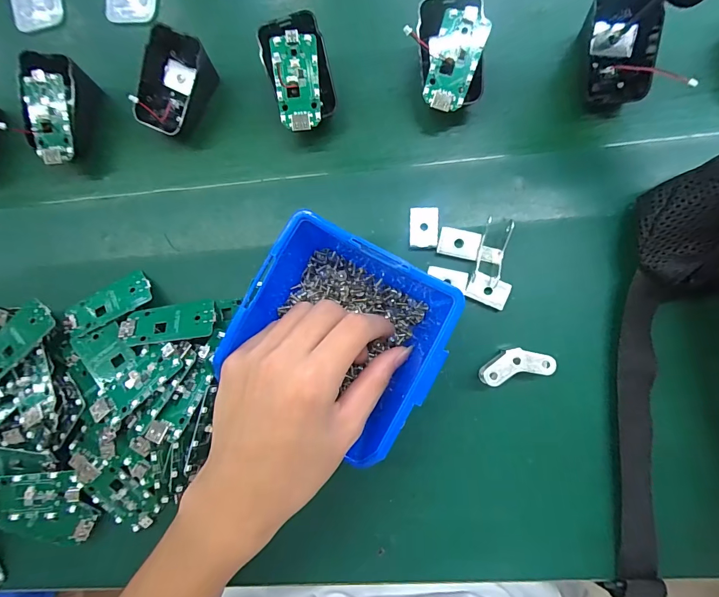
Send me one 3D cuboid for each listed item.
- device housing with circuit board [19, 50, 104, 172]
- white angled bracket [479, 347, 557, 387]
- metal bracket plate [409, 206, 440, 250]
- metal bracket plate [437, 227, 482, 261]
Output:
[{"bbox_3d":[-0.230,-0.139,0.287,0.049,0.043,0.076,6,85,6],"label":"device housing with circuit board"},{"bbox_3d":[0.105,0.045,0.255,0.049,0.016,0.021,-13,83,4],"label":"white angled bracket"},{"bbox_3d":[0.046,-0.050,0.267,0.020,0.008,0.028,0,84,5],"label":"metal bracket plate"},{"bbox_3d":[0.071,-0.039,0.265,0.028,0.004,0.020,13,85,6],"label":"metal bracket plate"}]

